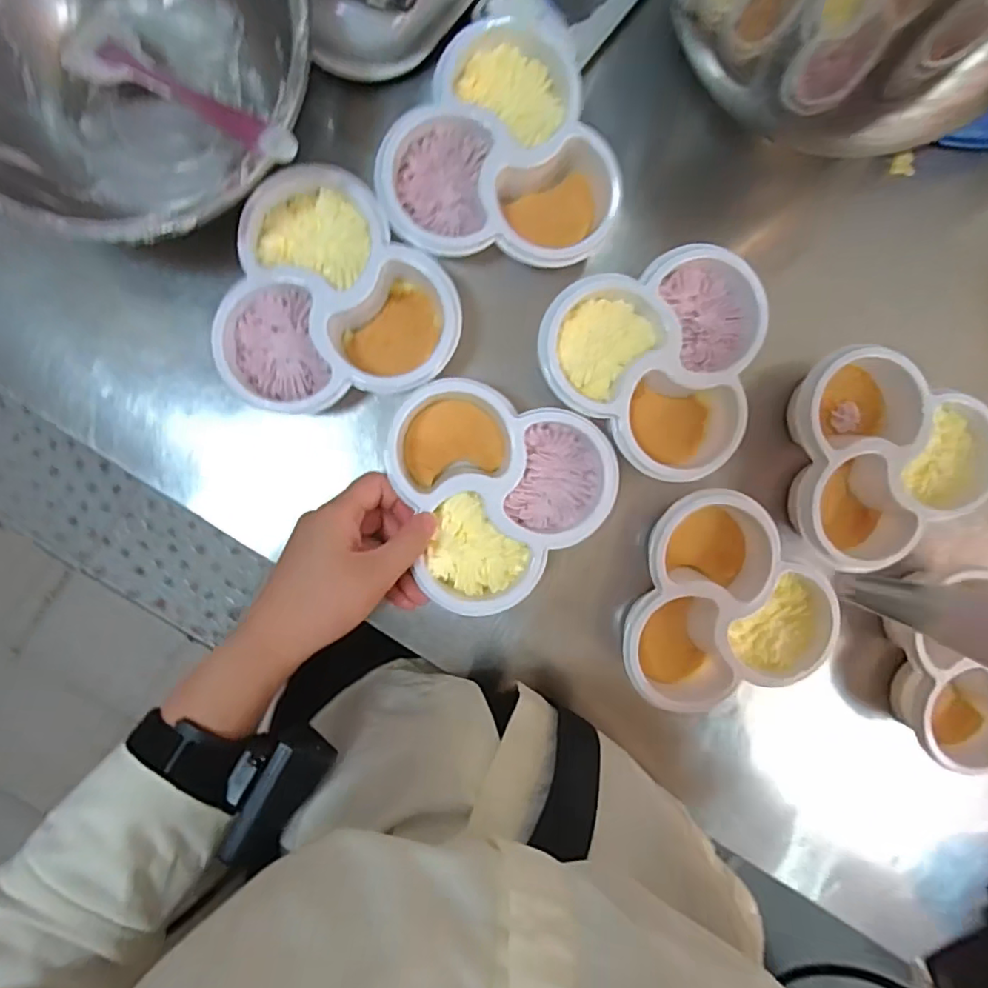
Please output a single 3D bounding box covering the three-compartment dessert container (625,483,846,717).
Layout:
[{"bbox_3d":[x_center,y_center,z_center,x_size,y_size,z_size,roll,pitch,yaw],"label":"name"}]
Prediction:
[{"bbox_3d":[0.153,0.067,0.392,0.144,0.043,0.137,-10,94,-5],"label":"three-compartment dessert container"}]

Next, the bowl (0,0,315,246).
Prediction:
[{"bbox_3d":[-0.206,-0.238,0.331,0.211,0.099,0.200,0,93,-5],"label":"bowl"}]

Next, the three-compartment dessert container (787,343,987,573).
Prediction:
[{"bbox_3d":[0.261,-0.021,0.391,0.133,0.045,0.138,2,93,-6],"label":"three-compartment dessert container"}]

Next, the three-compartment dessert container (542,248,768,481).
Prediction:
[{"bbox_3d":[0.095,-0.086,0.375,0.131,0.054,0.137,8,92,-6],"label":"three-compartment dessert container"}]

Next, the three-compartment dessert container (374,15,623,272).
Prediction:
[{"bbox_3d":[0.004,-0.214,0.357,0.140,0.034,0.138,2,93,-6],"label":"three-compartment dessert container"}]

